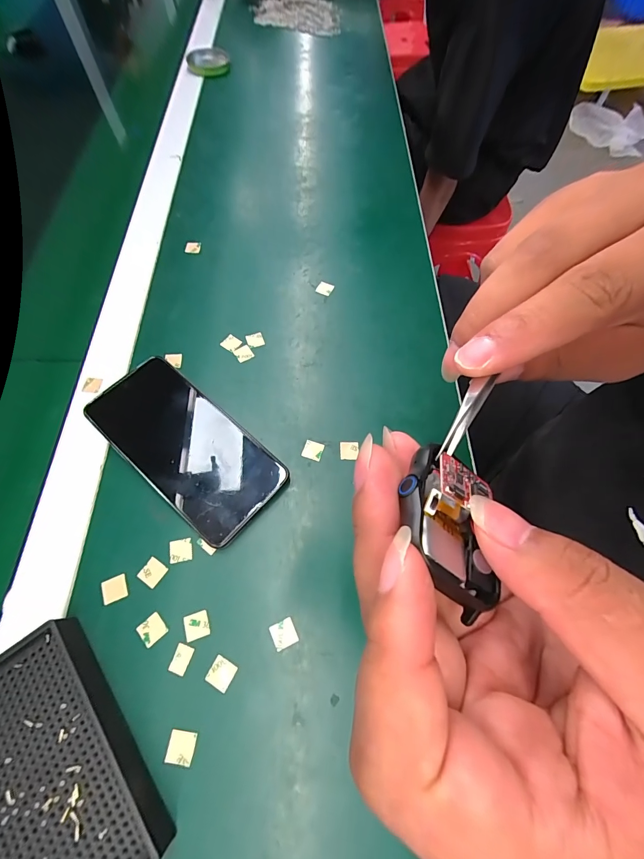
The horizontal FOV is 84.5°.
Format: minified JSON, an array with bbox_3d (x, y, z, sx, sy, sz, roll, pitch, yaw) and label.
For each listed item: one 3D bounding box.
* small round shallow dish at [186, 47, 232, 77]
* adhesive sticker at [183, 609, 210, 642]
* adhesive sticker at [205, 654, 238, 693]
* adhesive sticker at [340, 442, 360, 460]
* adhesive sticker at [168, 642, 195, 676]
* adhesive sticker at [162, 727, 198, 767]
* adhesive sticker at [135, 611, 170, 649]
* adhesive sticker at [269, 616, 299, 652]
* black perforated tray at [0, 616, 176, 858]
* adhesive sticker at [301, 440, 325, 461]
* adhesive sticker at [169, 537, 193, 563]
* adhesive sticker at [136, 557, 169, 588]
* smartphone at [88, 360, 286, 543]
[{"bbox_3d":[-0.184,-0.598,0.578,0.066,0.016,0.064,1,65,-2],"label":"small round shallow dish"},{"bbox_3d":[-0.084,0.131,0.237,0.015,0.004,0.016,-16,65,-11],"label":"adhesive sticker"},{"bbox_3d":[-0.064,0.155,0.224,0.016,0.004,0.016,28,67,11],"label":"adhesive sticker"},{"bbox_3d":[0.023,0.018,0.294,0.015,0.004,0.016,-1,64,3],"label":"adhesive sticker"},{"bbox_3d":[-0.091,0.148,0.229,0.011,0.004,0.016,16,63,7],"label":"adhesive sticker"},{"bbox_3d":[-0.084,0.189,0.210,0.016,0.004,0.015,7,57,4],"label":"adhesive sticker"},{"bbox_3d":[-0.112,0.133,0.235,0.015,0.004,0.016,-40,72,-21],"label":"adhesive sticker"},{"bbox_3d":[-0.025,0.136,0.237,0.015,0.004,0.016,-23,67,-14],"label":"adhesive sticker"},{"bbox_3d":[-0.158,0.193,0.192,0.092,0.023,0.135,-34,70,-16],"label":"black perforated tray"},{"bbox_3d":[-0.007,0.017,0.293,0.016,0.004,0.015,17,69,6],"label":"adhesive sticker"},{"bbox_3d":[-0.102,0.087,0.256,0.015,0.004,0.015,-8,65,-8],"label":"adhesive sticker"},{"bbox_3d":[-0.119,0.101,0.249,0.015,0.004,0.016,30,68,11],"label":"adhesive sticker"},{"bbox_3d":[-0.106,0.010,0.284,0.161,0.016,0.082,39,69,15],"label":"smartphone"}]

